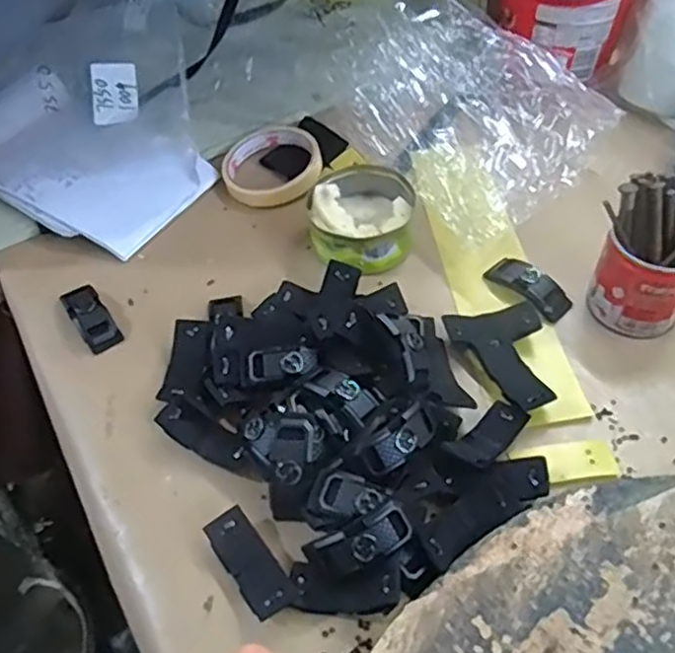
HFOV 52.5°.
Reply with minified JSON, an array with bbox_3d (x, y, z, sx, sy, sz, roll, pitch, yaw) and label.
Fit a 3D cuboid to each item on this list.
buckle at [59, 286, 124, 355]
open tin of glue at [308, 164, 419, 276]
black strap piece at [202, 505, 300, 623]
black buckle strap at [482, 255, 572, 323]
[{"bbox_3d":[-0.183,-0.009,0.505,0.025,0.014,0.062,-30,55,-19],"label":"buckle"},{"bbox_3d":[0.019,-0.086,0.532,0.080,0.041,0.089,-6,51,-1],"label":"open tin of glue"},{"bbox_3d":[-0.049,0.131,0.381,0.025,0.009,0.061,-31,55,-20],"label":"black strap piece"},{"bbox_3d":[0.139,-0.031,0.500,0.064,0.014,0.027,35,61,28],"label":"black buckle strap"}]

